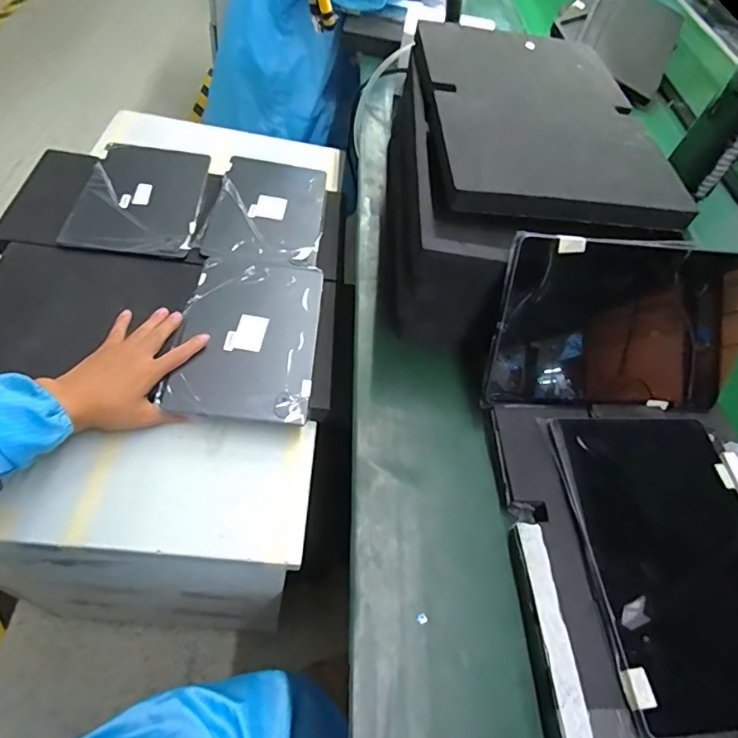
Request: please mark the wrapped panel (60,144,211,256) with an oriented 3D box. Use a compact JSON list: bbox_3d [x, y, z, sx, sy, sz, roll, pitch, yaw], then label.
[{"bbox_3d":[-0.350,-0.270,0.758,0.171,0.022,0.251,3,55,-10],"label":"wrapped panel"}]

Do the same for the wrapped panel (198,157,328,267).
[{"bbox_3d":[-0.161,-0.262,0.796,0.168,0.024,0.253,5,50,-2],"label":"wrapped panel"}]

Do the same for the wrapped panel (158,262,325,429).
[{"bbox_3d":[-0.153,-0.051,0.639,0.165,0.009,0.247,7,54,-7],"label":"wrapped panel"}]

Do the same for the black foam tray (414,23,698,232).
[{"bbox_3d":[0.202,-0.313,0.593,0.267,0.025,0.380,3,57,-8],"label":"black foam tray"}]

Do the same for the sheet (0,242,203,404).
[{"bbox_3d":[-0.366,-0.072,0.617,0.249,0.018,0.220,6,55,-8],"label":"sheet"}]

